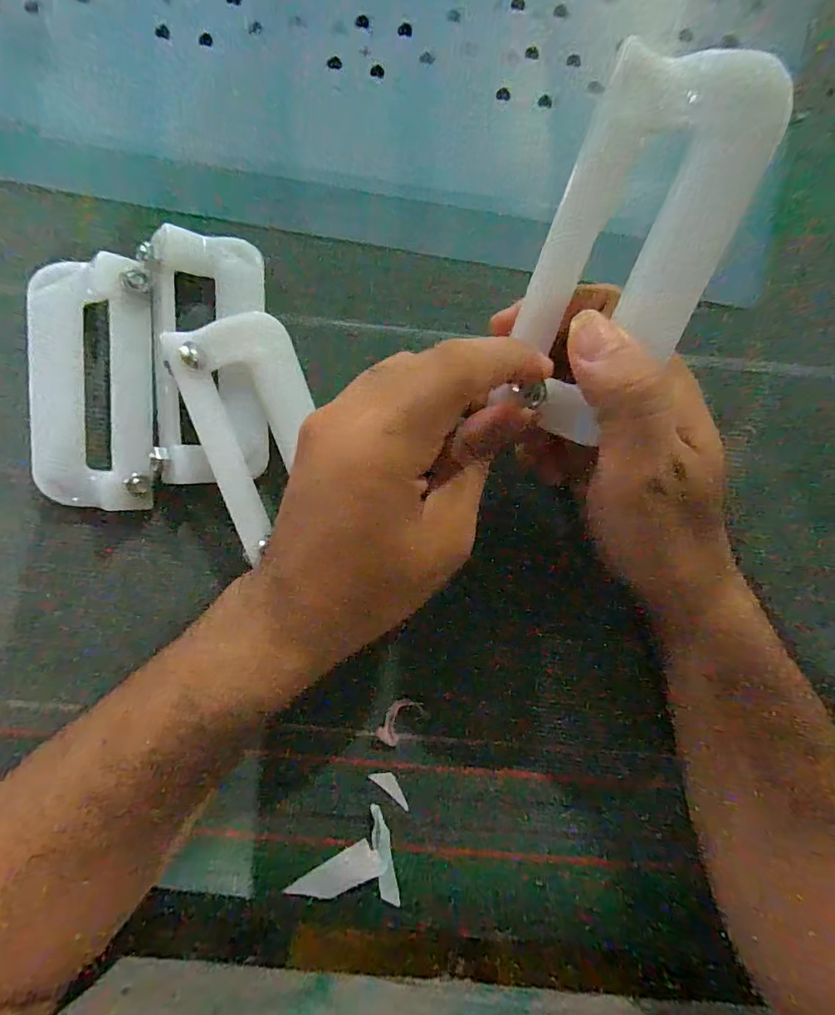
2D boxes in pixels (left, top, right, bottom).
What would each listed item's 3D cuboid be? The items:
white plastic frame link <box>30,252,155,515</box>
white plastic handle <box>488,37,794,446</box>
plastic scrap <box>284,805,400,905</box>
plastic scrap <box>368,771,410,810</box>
[{"bbox_3d":[-0.163,-0.060,0.238,0.058,0.014,0.119,5,95,0],"label":"white plastic frame link"},{"bbox_3d":[0.074,-0.087,0.168,0.057,0.013,0.122,27,108,16],"label":"white plastic handle"},{"bbox_3d":[-0.031,0.204,0.264,0.066,0.004,0.046,-44,93,3],"label":"plastic scrap"},{"bbox_3d":[-0.013,0.155,0.261,0.009,0.004,0.029,-45,93,3],"label":"plastic scrap"}]

